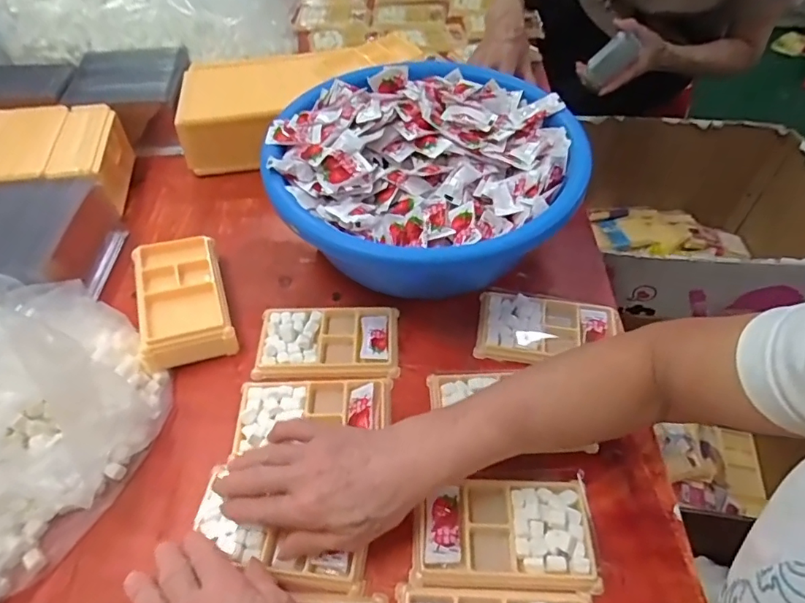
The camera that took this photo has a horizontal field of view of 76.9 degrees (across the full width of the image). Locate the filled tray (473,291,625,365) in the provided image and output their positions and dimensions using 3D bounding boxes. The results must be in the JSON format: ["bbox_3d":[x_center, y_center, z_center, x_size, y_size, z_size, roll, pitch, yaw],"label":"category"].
[{"bbox_3d":[0.146,0.028,0.503,0.138,0.018,0.072,7,52,5],"label":"filled tray"}]

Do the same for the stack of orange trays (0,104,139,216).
[{"bbox_3d":[-0.468,-0.165,0.616,0.261,0.073,0.147,-1,52,-1],"label":"stack of orange trays"}]

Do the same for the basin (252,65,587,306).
[{"bbox_3d":[0.022,-0.121,0.548,0.305,0.134,0.304,0,52,0],"label":"basin"}]

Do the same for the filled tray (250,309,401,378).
[{"bbox_3d":[-0.072,0.040,0.499,0.135,0.015,0.080,-1,52,-1],"label":"filled tray"}]

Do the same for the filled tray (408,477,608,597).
[{"bbox_3d":[0.076,0.174,0.388,0.131,0.011,0.079,2,52,2],"label":"filled tray"}]

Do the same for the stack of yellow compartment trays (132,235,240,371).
[{"bbox_3d":[-0.219,-0.002,0.514,0.087,0.044,0.140,-15,53,-11],"label":"stack of yellow compartment trays"}]

